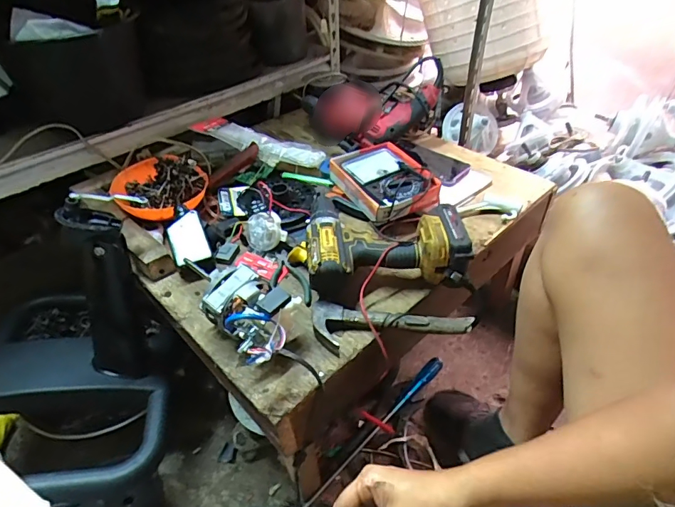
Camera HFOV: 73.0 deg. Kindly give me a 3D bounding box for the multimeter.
[{"bbox_3d":[0.078,-0.122,0.784,0.141,0.048,0.182,-22,45,-21],"label":"multimeter"}]

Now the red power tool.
[{"bbox_3d":[0.057,-0.300,0.941,0.280,0.120,0.120,6,40,31],"label":"red power tool"}]

